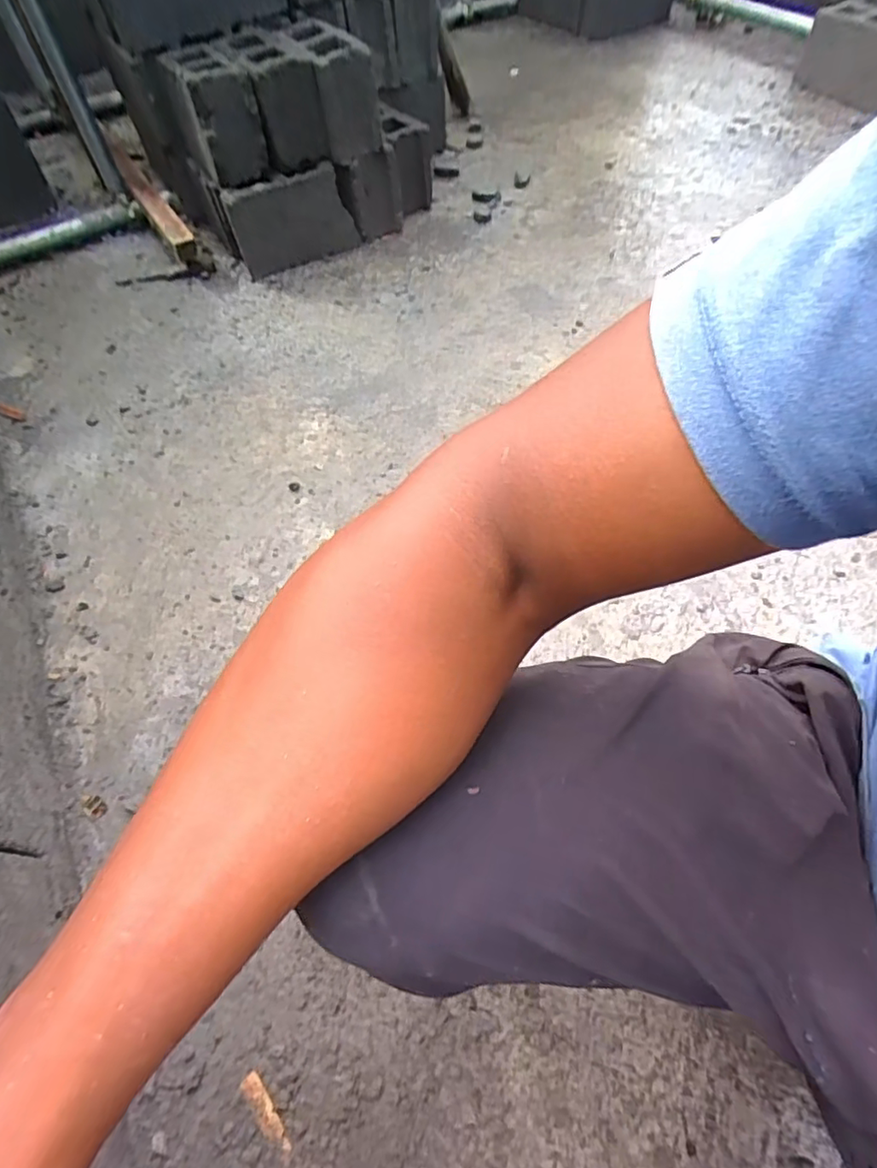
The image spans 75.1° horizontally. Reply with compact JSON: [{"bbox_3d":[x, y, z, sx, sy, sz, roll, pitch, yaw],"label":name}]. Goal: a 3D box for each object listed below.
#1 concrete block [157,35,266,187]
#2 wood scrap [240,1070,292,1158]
[{"bbox_3d":[-0.467,-0.982,1.187,0.129,0.176,0.252,-29,60,-15],"label":"concrete block"},{"bbox_3d":[-0.172,0.532,0.572,0.019,0.010,0.077,-40,64,-21],"label":"wood scrap"}]

